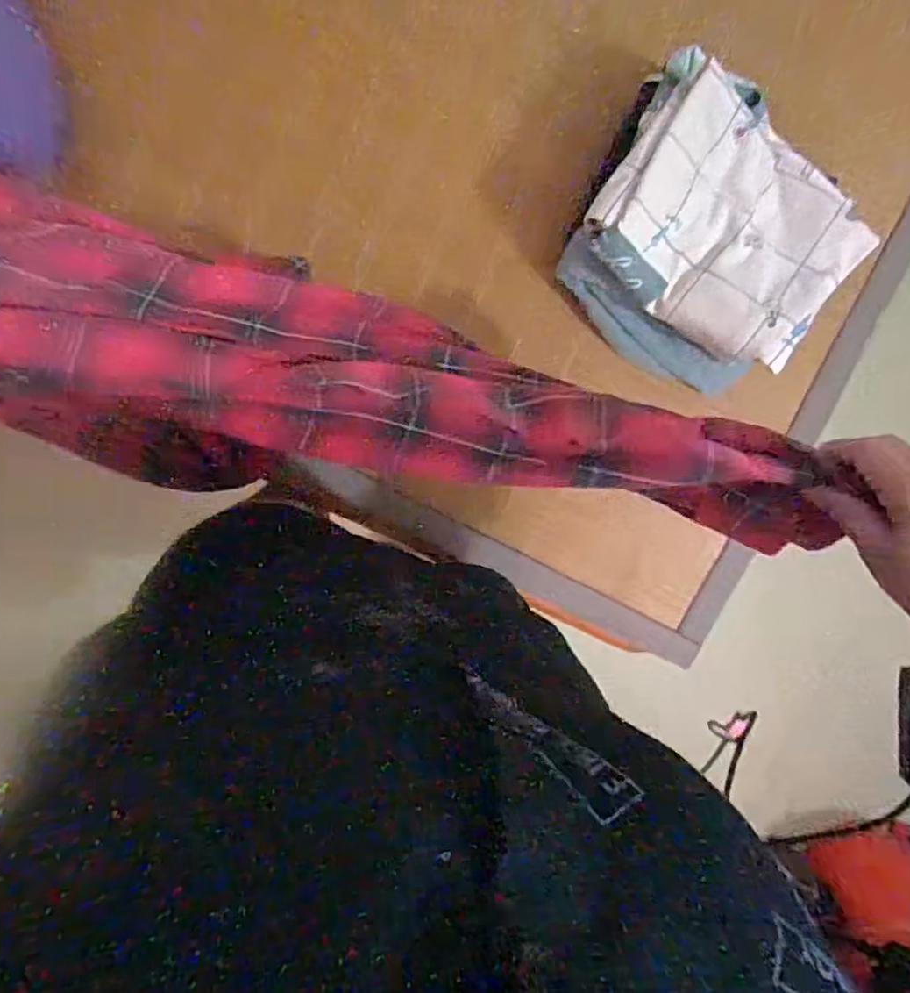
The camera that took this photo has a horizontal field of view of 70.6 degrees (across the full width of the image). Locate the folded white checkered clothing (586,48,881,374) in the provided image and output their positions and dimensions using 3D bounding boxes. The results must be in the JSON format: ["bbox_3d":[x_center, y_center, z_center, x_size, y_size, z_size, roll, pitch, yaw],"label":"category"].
[{"bbox_3d":[0.260,-0.262,0.608,0.248,0.046,0.208,35,89,-6],"label":"folded white checkered clothing"}]

